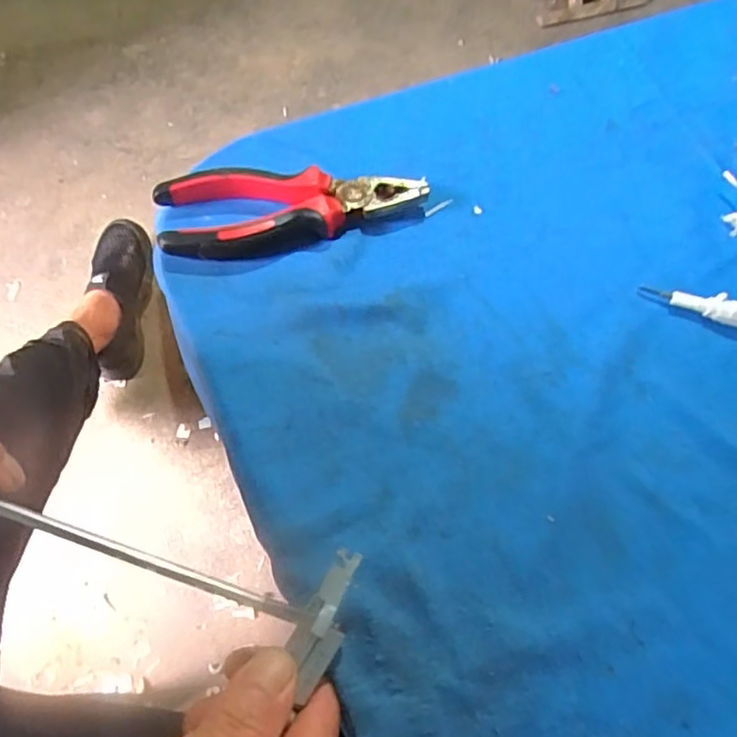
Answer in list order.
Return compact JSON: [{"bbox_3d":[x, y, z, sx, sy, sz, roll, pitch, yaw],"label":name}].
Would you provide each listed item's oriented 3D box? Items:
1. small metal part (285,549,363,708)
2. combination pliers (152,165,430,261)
[{"bbox_3d":[-0.020,0.106,0.257,0.018,0.014,0.061,18,81,6],"label":"small metal part"},{"bbox_3d":[-0.045,-0.093,0.367,0.156,0.021,0.052,-2,62,-4],"label":"combination pliers"}]

